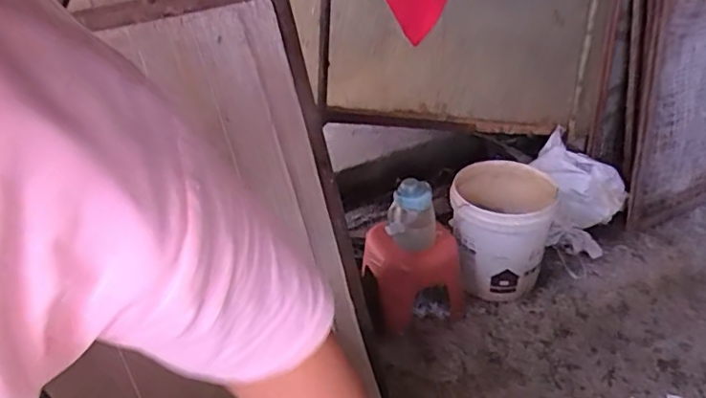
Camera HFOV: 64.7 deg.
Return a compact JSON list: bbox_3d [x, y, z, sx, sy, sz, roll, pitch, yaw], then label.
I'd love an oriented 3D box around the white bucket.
[{"bbox_3d":[0.442,0.093,1.685,0.278,0.341,0.297,-3,34,2],"label":"white bucket"}]

